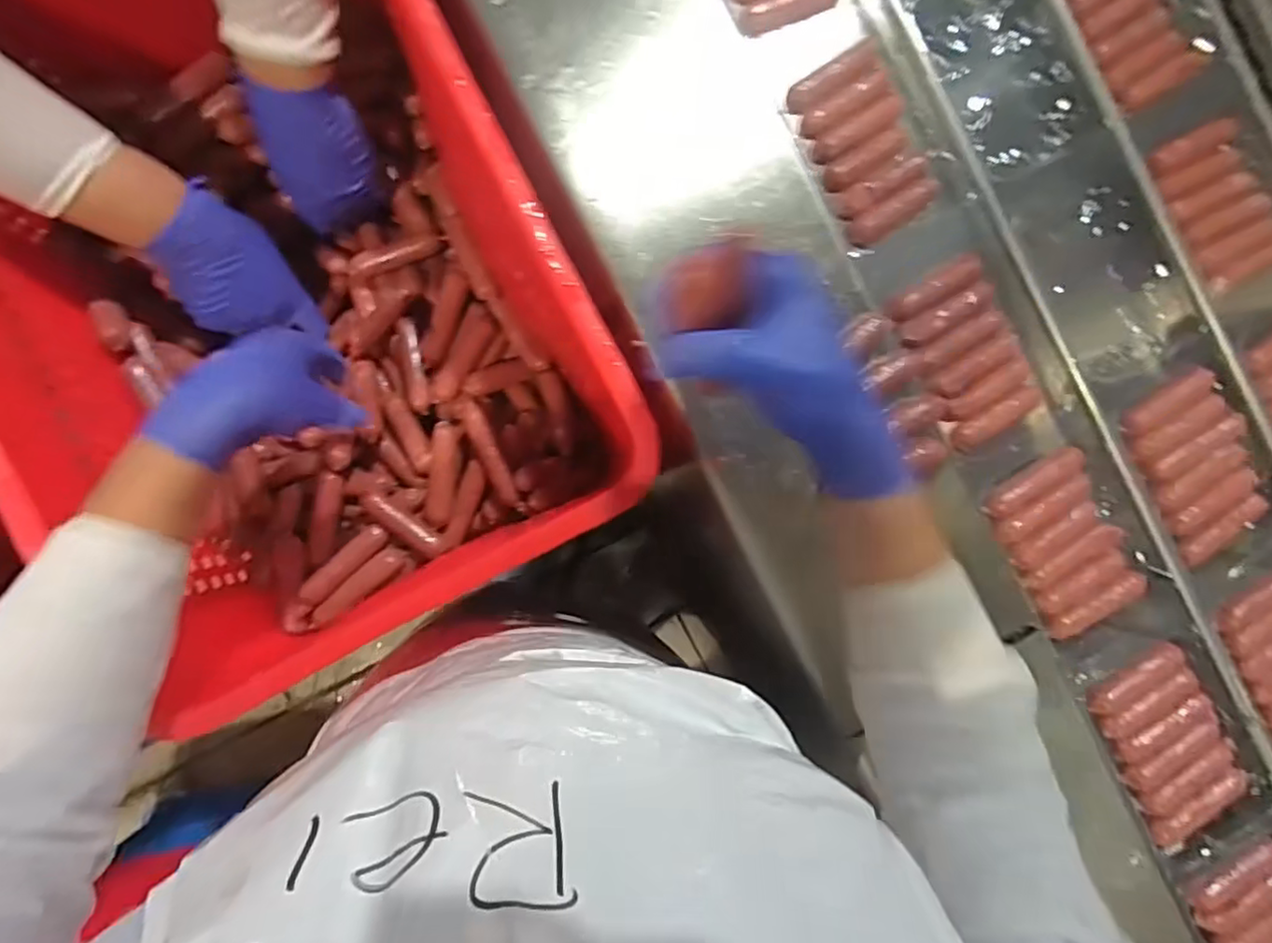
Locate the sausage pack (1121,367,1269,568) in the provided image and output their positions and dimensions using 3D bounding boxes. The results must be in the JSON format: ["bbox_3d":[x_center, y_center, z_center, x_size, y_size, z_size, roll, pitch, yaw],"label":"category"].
[{"bbox_3d":[0.470,-0.008,0.515,0.090,0.017,0.139,-25,93,-7],"label":"sausage pack"}]

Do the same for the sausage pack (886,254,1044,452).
[{"bbox_3d":[0.264,-0.094,0.492,0.088,0.019,0.132,-30,93,-7],"label":"sausage pack"}]

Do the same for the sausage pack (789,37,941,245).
[{"bbox_3d":[0.183,-0.259,0.486,0.087,0.028,0.143,-25,93,-7],"label":"sausage pack"}]

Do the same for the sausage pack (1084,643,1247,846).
[{"bbox_3d":[0.431,0.216,0.502,0.091,0.018,0.141,-25,93,-7],"label":"sausage pack"}]

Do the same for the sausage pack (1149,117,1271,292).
[{"bbox_3d":[0.500,-0.228,0.528,0.082,0.023,0.130,-22,92,-7],"label":"sausage pack"}]

